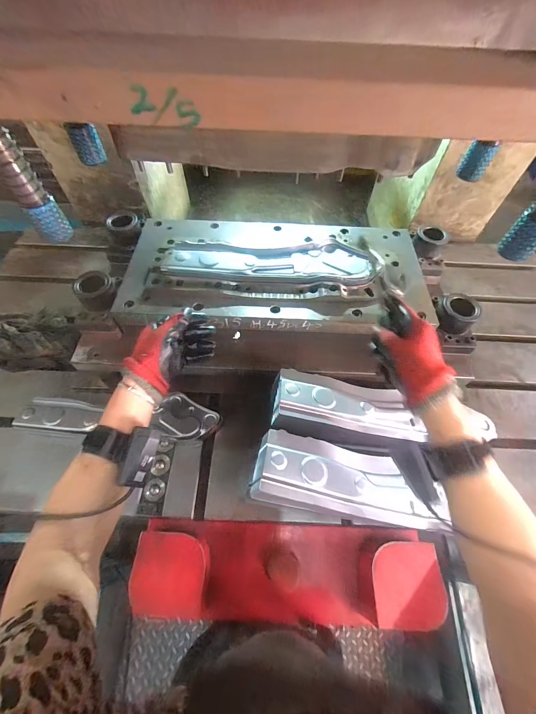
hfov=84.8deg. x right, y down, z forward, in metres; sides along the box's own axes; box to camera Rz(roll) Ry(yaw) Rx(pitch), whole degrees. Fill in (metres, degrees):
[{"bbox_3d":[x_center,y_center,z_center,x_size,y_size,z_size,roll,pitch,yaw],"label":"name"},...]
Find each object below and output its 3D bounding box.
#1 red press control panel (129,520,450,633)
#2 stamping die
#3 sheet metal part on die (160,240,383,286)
[{"bbox_3d":[0.037,0.383,0.523,0.510,0.105,0.149,2,59,0],"label":"red press control panel"},{"bbox_3d":[0.017,-0.139,0.655,0.777,0.146,0.364,4,59,1],"label":"stamping die"},{"bbox_3d":[0.007,-0.205,0.612,0.434,0.029,0.119,1,59,-1],"label":"sheet metal part on die"}]

